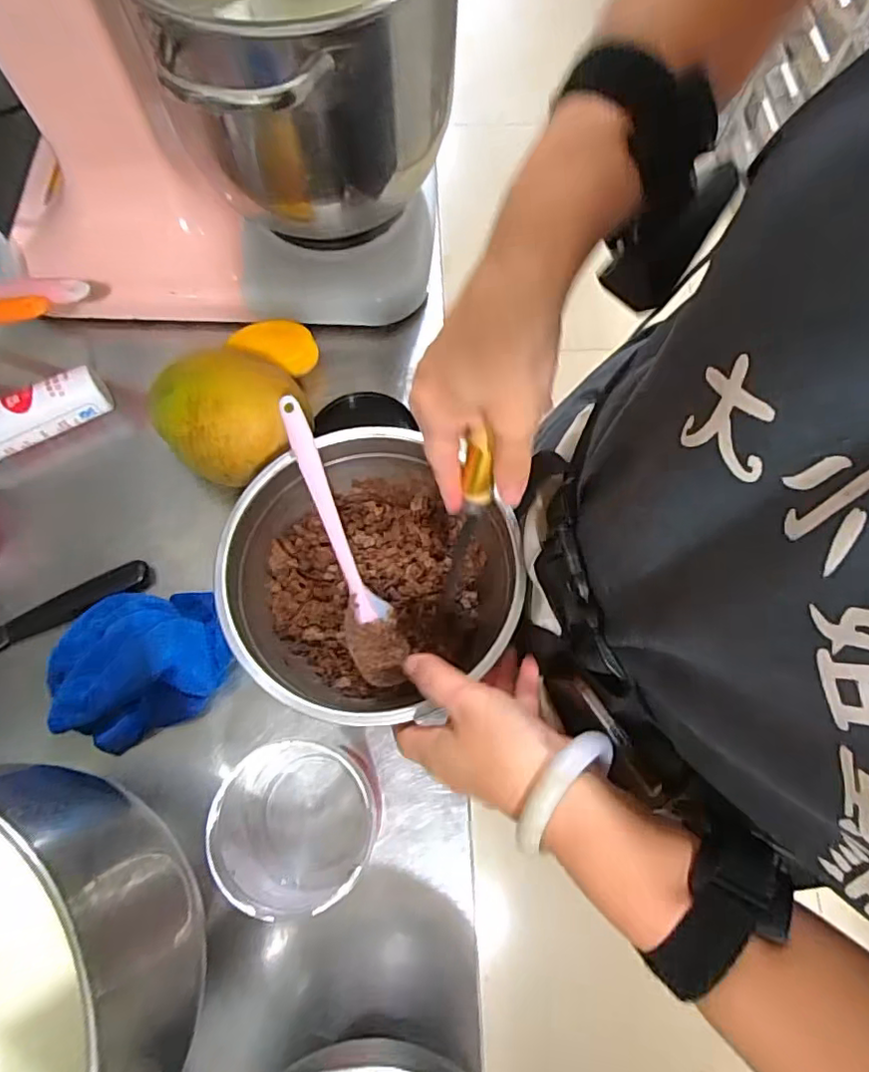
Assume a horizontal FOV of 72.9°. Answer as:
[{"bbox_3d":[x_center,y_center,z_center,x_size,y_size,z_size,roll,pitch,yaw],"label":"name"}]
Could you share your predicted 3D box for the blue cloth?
[{"bbox_3d":[-0.218,0.088,0.418,0.124,0.050,0.102,-24,73,-9],"label":"blue cloth"}]

